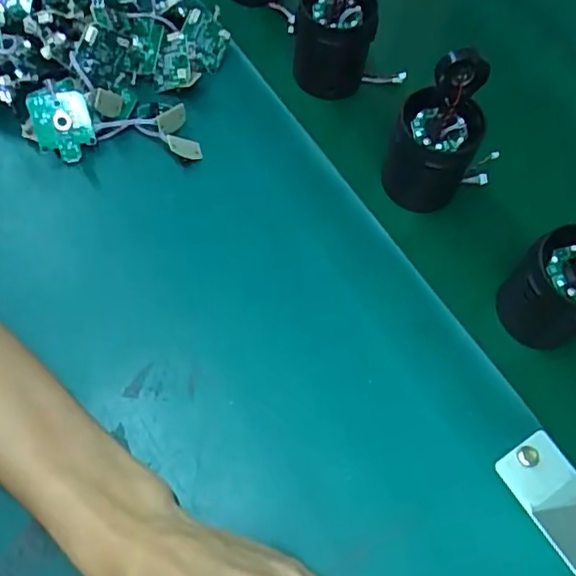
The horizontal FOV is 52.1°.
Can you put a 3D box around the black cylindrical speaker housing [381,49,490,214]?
[{"bbox_3d":[0.094,-0.100,0.371,0.055,0.100,0.046,22,64,7],"label":"black cylindrical speaker housing"}]

